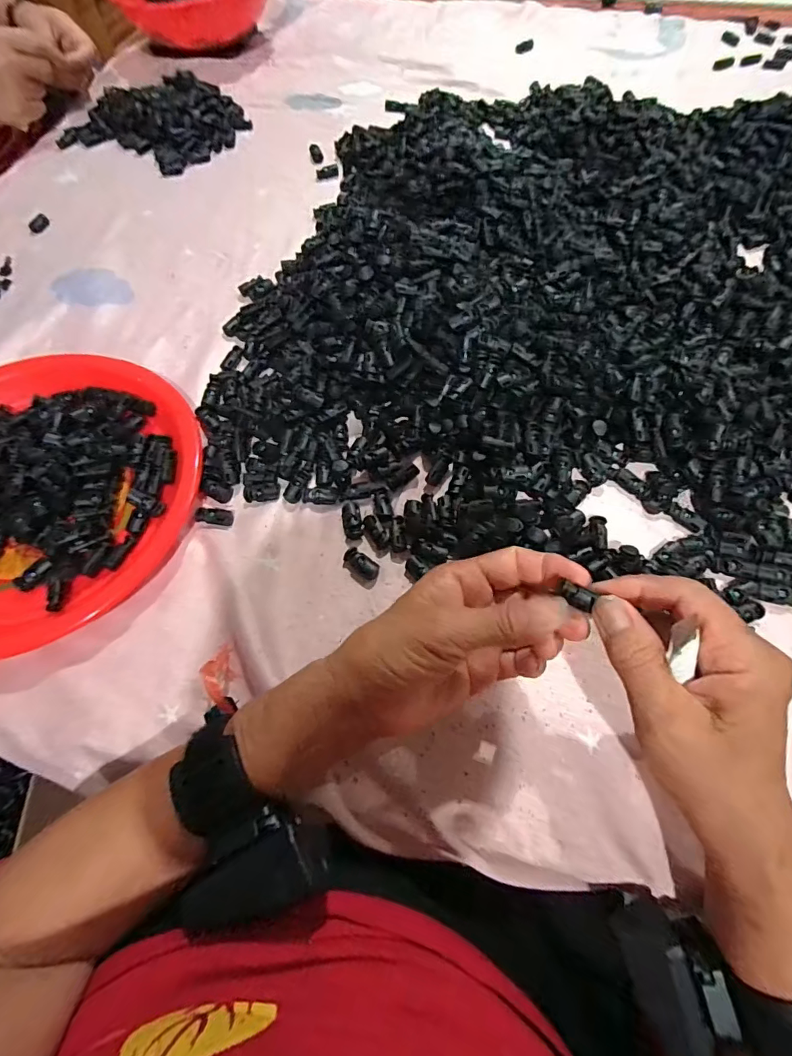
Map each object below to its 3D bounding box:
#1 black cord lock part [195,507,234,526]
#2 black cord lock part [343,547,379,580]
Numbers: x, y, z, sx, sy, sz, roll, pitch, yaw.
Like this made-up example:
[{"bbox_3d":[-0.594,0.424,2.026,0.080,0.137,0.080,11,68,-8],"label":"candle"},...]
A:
[{"bbox_3d":[-0.141,-0.009,0.366,0.028,0.007,0.014,6,66,5],"label":"black cord lock part"},{"bbox_3d":[-0.026,0.027,0.347,0.028,0.007,0.015,26,70,13],"label":"black cord lock part"}]

